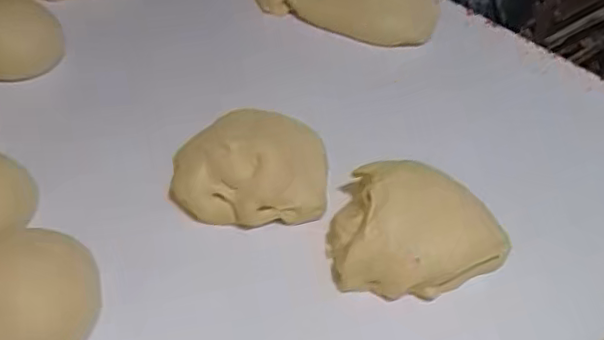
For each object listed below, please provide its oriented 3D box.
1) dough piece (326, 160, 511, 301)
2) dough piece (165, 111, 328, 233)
[{"bbox_3d":[0.135,0.066,0.687,0.199,0.067,0.158,9,44,6],"label":"dough piece"},{"bbox_3d":[-0.065,-0.012,0.756,0.185,0.068,0.159,2,44,-1],"label":"dough piece"}]

